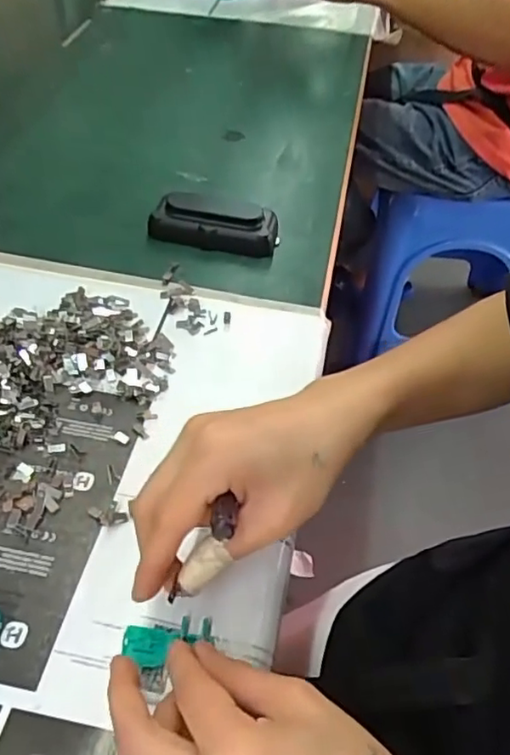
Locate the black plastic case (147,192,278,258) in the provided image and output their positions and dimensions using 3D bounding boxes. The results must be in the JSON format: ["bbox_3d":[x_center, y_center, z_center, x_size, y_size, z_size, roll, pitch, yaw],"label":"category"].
[{"bbox_3d":[-0.036,-0.134,0.521,0.109,0.032,0.039,7,49,6],"label":"black plastic case"}]

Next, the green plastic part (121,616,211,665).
[{"bbox_3d":[-0.043,0.130,0.298,0.043,0.007,0.020,-6,46,-22],"label":"green plastic part"}]

